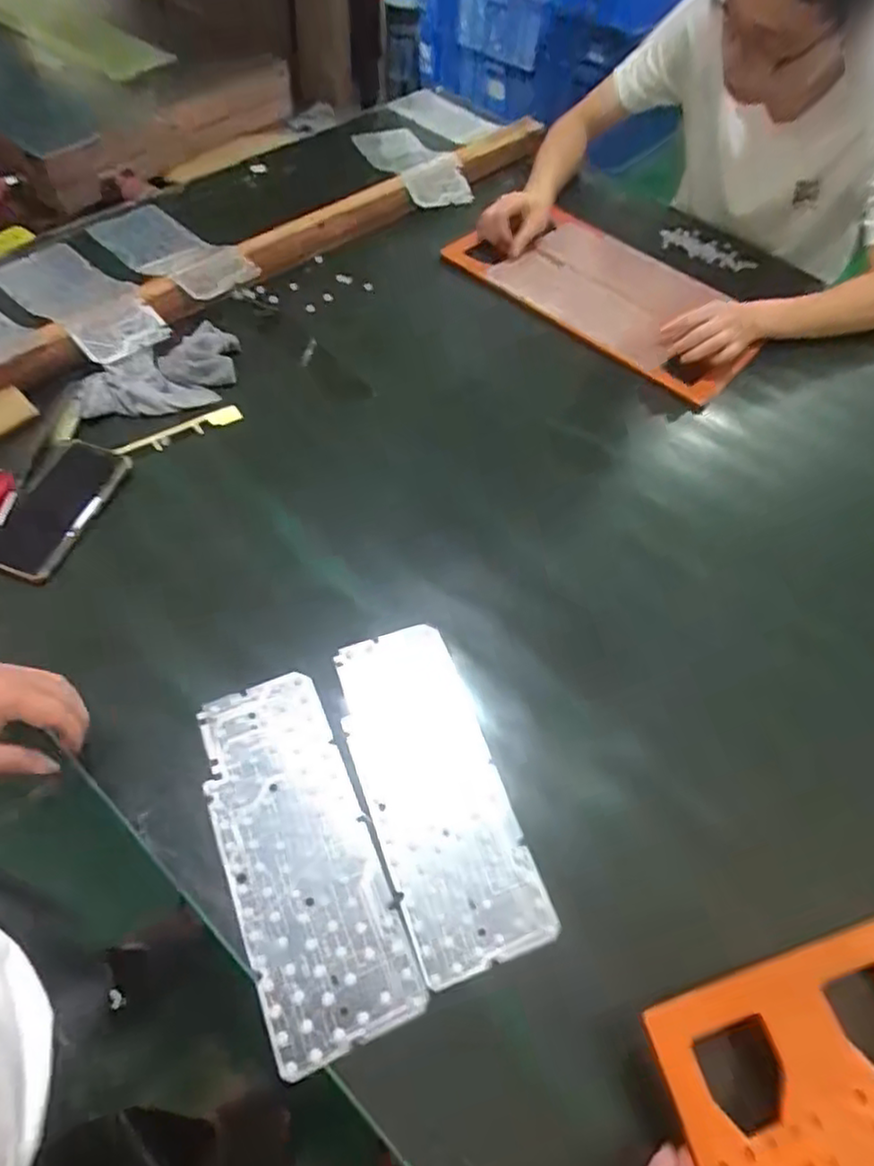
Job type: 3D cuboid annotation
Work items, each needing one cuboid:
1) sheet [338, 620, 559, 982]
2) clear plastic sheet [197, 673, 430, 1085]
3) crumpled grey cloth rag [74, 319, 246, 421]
[{"bbox_3d":[-0.005,0.168,0.567,0.110,0.005,0.286,-15,60,-14],"label":"sheet"},{"bbox_3d":[-0.112,0.210,0.532,0.109,0.012,0.284,-19,60,-16],"label":"clear plastic sheet"},{"bbox_3d":[-0.313,-0.235,0.770,0.192,0.029,0.104,-34,66,-24],"label":"crumpled grey cloth rag"}]

